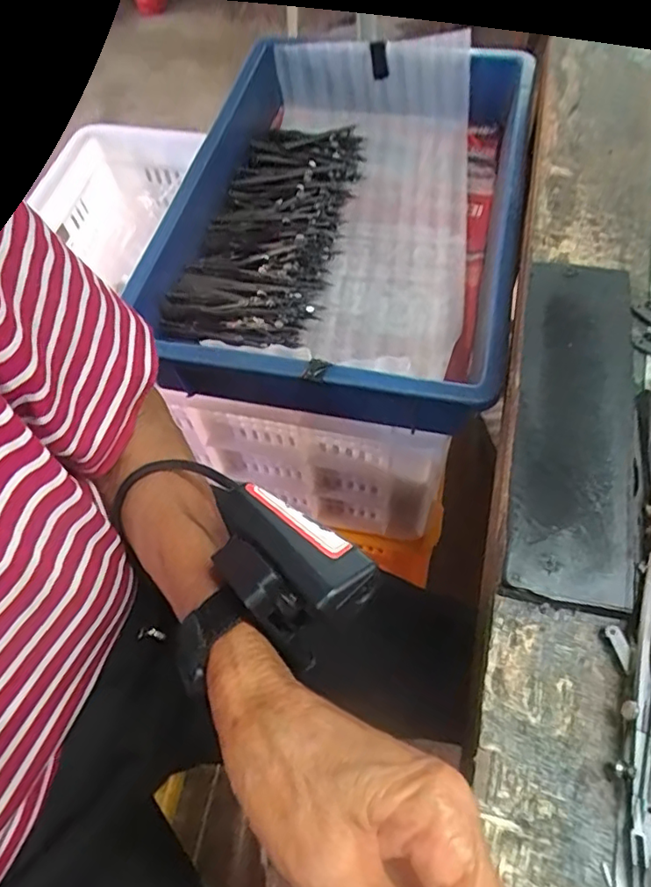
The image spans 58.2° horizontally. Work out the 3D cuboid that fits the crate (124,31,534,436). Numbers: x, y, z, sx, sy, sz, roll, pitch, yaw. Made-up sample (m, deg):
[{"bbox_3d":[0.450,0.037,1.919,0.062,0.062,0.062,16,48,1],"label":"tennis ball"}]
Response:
[{"bbox_3d":[0.019,-0.204,0.517,0.280,0.089,0.395,10,61,9],"label":"crate"}]

